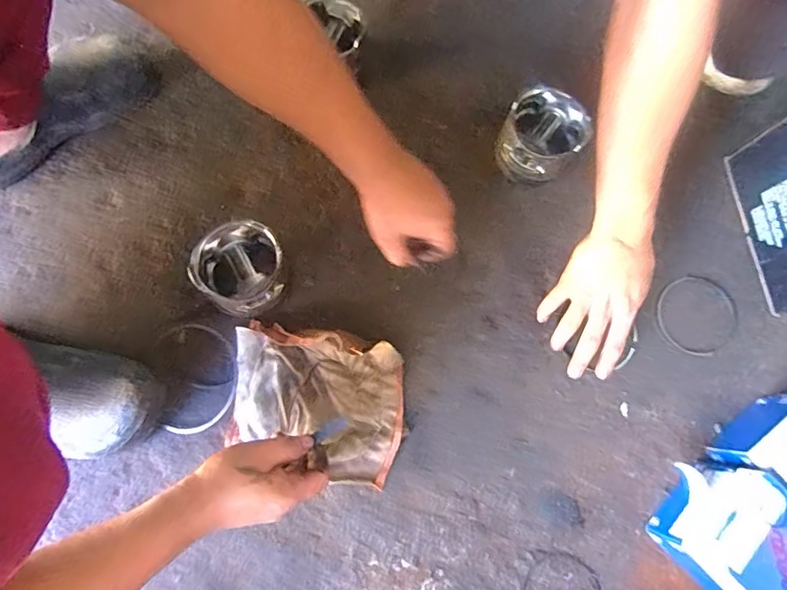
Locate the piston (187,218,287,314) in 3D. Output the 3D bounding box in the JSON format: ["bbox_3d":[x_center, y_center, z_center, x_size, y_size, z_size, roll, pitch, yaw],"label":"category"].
[{"bbox_3d":[-0.167,-0.027,0.554,0.098,0.083,0.088,-28,79,-8],"label":"piston"}]

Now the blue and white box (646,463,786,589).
[{"bbox_3d":[0.376,0.276,0.489,0.108,0.101,0.227,-41,81,-10],"label":"blue and white box"}]

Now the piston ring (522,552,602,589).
[{"bbox_3d":[0.184,0.329,0.533,0.087,0.004,0.087,31,78,5],"label":"piston ring"}]

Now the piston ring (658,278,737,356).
[{"bbox_3d":[0.375,0.025,0.604,0.098,0.004,0.097,0,77,-2],"label":"piston ring"}]

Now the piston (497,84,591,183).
[{"bbox_3d":[0.183,-0.193,0.606,0.092,0.075,0.092,0,77,-2],"label":"piston"}]

